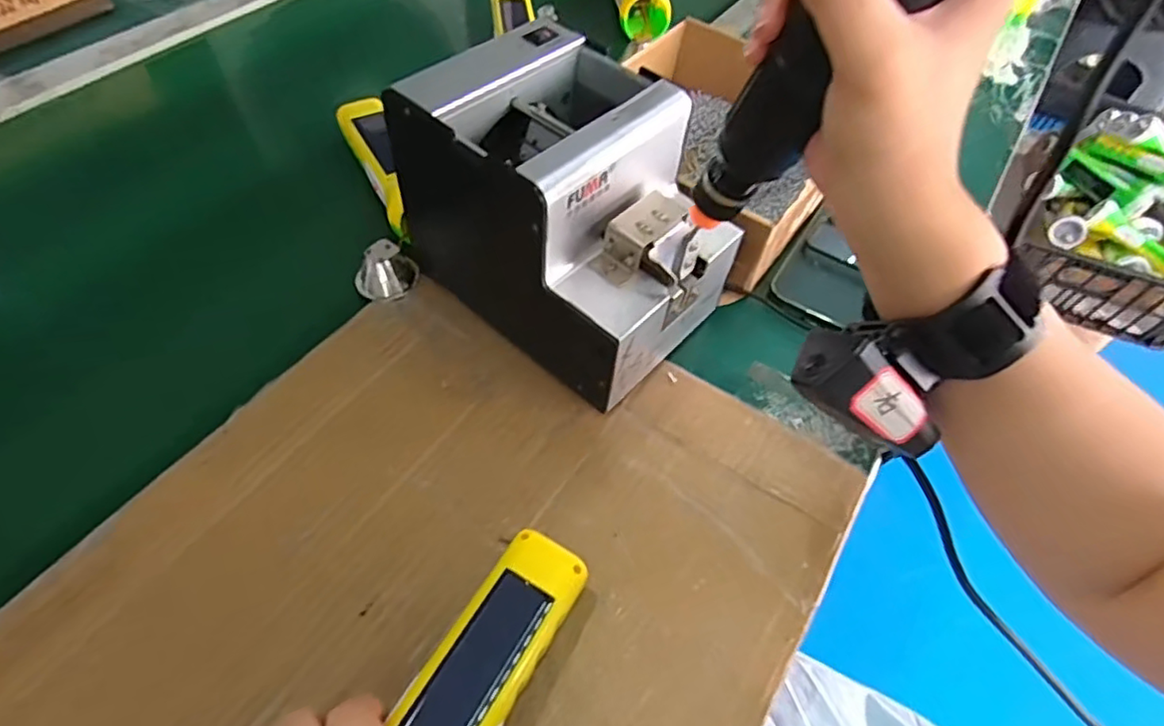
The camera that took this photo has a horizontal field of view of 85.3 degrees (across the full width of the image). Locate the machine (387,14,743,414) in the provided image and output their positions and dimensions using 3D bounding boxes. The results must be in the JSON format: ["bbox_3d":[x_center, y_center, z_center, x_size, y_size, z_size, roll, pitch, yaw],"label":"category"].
[{"bbox_3d":[-0.003,-0.094,0.399,0.180,0.144,0.123,39,62,22],"label":"machine"}]

